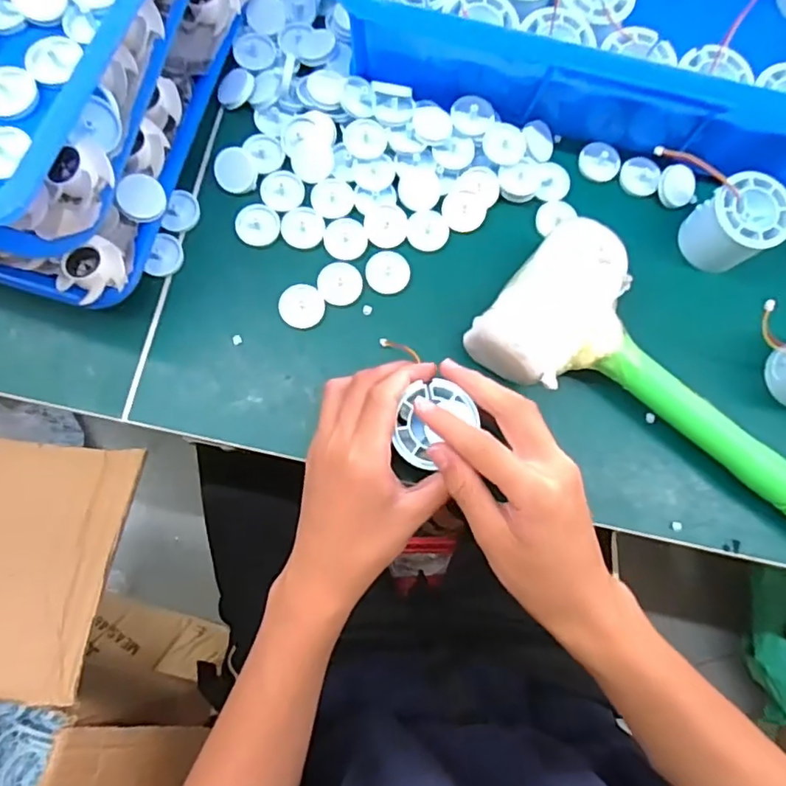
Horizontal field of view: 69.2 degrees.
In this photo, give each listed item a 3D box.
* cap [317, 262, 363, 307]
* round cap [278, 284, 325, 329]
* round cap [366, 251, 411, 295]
[{"bbox_3d":[-0.038,-0.079,0.409,0.031,0.004,0.031,1,81,-5],"label":"cap"},{"bbox_3d":[-0.065,-0.062,0.407,0.031,0.006,0.031,1,79,-4],"label":"round cap"},{"bbox_3d":[-0.003,-0.088,0.414,0.032,0.004,0.030,1,79,-4],"label":"round cap"}]

